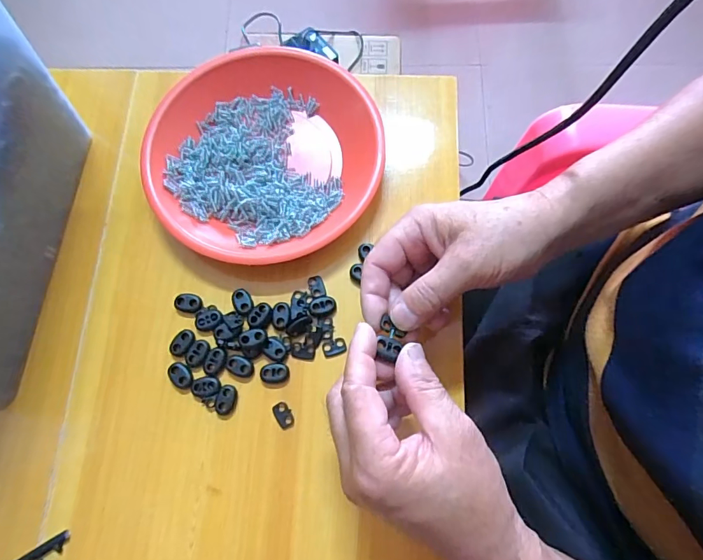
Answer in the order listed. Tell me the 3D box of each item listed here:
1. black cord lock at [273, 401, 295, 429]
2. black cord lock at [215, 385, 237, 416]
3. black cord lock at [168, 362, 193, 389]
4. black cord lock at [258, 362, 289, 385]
[{"bbox_3d":[-0.050,0.100,0.320,0.012,0.004,0.019,-30,76,-6],"label":"black cord lock"},{"bbox_3d":[-0.094,0.090,0.323,0.013,0.005,0.021,18,76,6],"label":"black cord lock"},{"bbox_3d":[-0.130,0.072,0.327,0.015,0.004,0.022,-31,76,-7],"label":"black cord lock"},{"bbox_3d":[-0.058,0.070,0.327,0.022,0.005,0.016,3,75,3],"label":"black cord lock"}]

